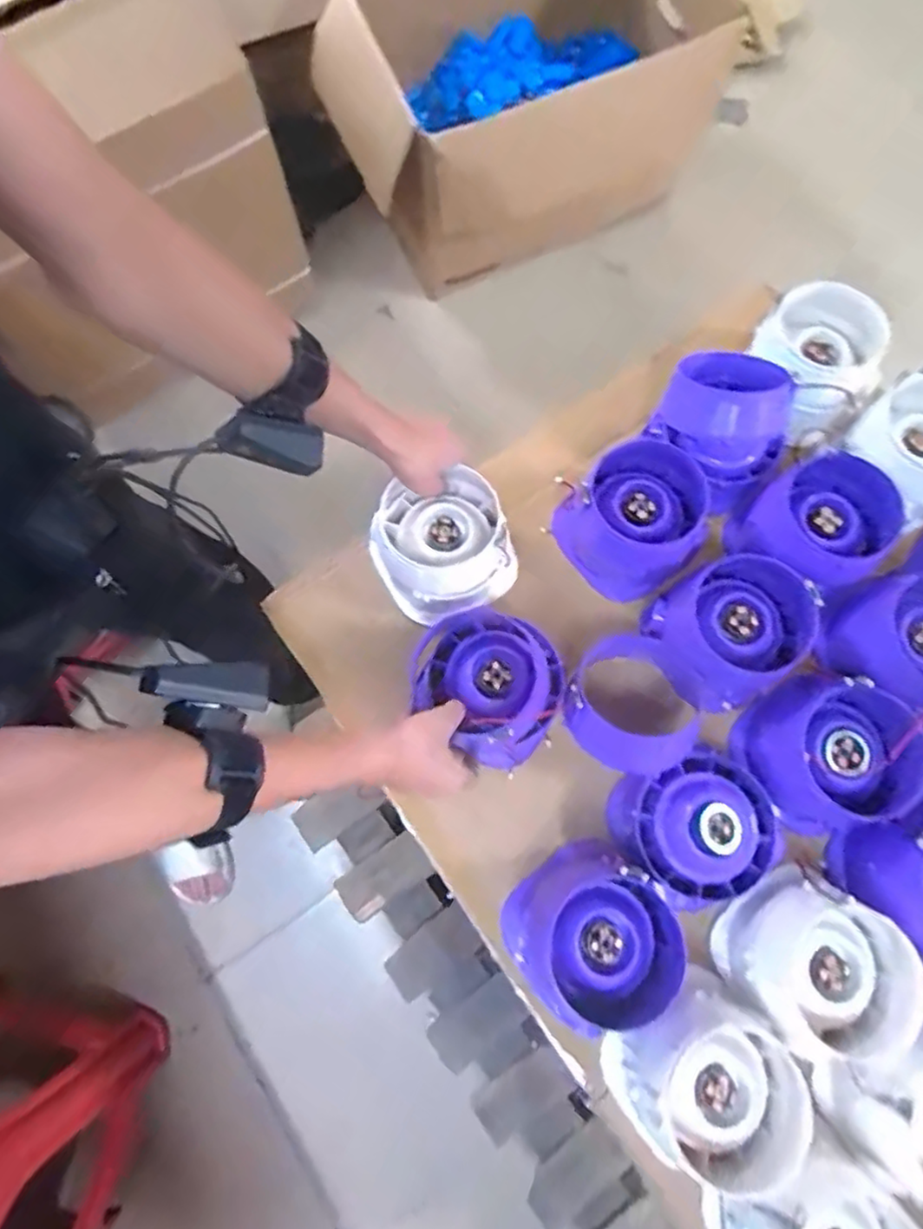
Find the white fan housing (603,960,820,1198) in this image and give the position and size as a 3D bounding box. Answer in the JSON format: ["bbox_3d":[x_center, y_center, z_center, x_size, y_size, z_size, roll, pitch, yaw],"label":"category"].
[{"bbox_3d":[0.204,0.393,0.553,0.141,0.081,0.133,0,77,0],"label":"white fan housing"}]

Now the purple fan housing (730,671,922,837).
[{"bbox_3d":[0.342,0.128,0.621,0.125,0.091,0.137,0,77,0],"label":"purple fan housing"}]

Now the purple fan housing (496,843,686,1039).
[{"bbox_3d":[0.114,0.278,0.575,0.136,0.085,0.131,0,77,0],"label":"purple fan housing"}]

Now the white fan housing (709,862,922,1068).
[{"bbox_3d":[0.312,0.308,0.586,0.152,0.078,0.136,35,79,7],"label":"white fan housing"}]

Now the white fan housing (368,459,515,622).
[{"bbox_3d":[-0.022,-0.074,0.661,0.129,0.084,0.137,0,77,0],"label":"white fan housing"}]

